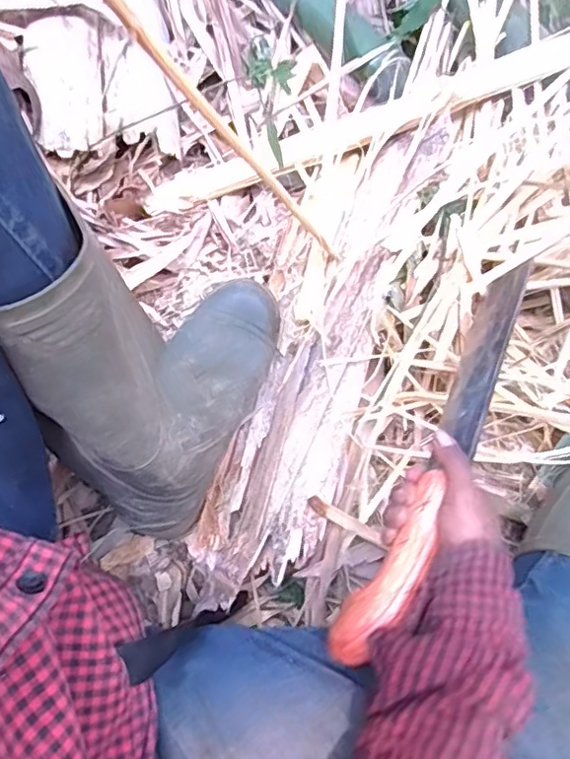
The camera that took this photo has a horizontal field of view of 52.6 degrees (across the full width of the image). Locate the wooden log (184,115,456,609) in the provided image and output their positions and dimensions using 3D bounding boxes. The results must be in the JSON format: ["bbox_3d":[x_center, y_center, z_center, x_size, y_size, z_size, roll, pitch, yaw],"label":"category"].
[{"bbox_3d":[0.033,-0.037,0.578,0.113,0.082,0.504,20,80,4],"label":"wooden log"}]

